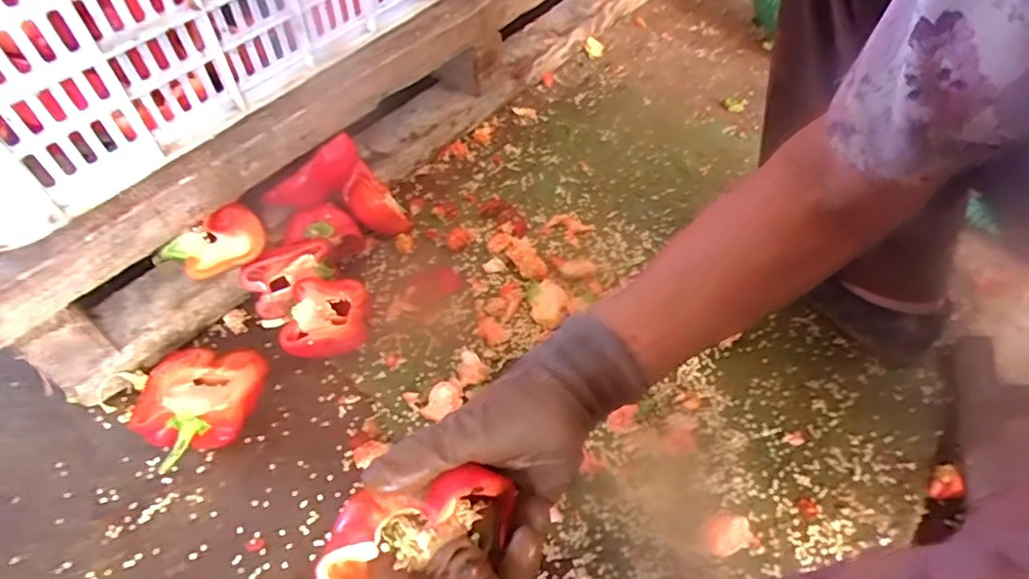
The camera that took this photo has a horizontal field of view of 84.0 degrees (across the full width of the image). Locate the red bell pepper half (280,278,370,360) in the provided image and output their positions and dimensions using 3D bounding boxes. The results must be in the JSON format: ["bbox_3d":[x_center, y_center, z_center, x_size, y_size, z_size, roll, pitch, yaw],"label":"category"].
[{"bbox_3d":[-0.176,0.030,0.544,0.076,0.050,0.071,1,53,1],"label":"red bell pepper half"}]

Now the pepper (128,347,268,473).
[{"bbox_3d":[-0.270,0.093,0.503,0.098,0.049,0.102,-15,54,-11],"label":"pepper"}]

